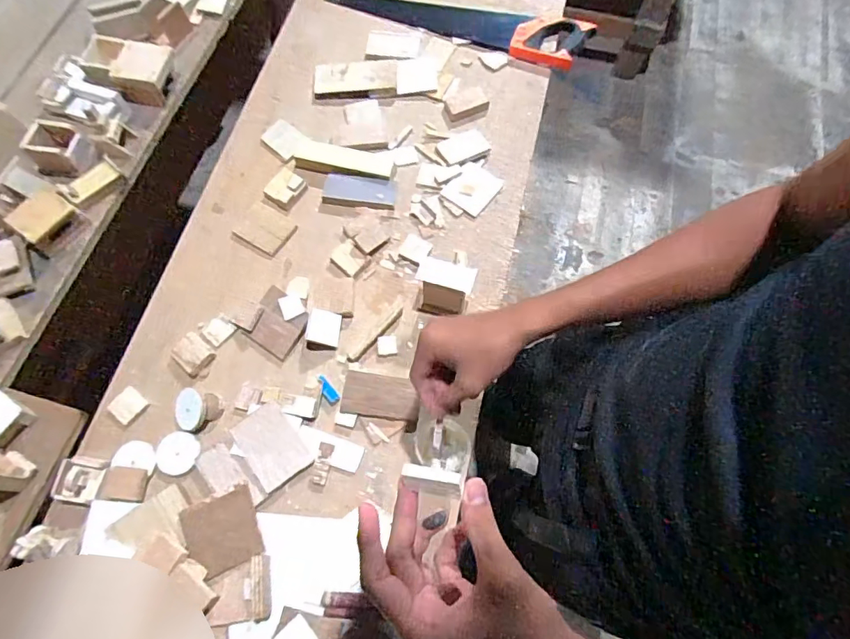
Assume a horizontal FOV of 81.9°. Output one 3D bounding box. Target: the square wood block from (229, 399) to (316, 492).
[{"bbox_3d":[-0.209,0.171,0.669,0.069,0.006,0.102,-36,74,-12],"label":"square wood block"}]

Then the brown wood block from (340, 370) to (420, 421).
[{"bbox_3d":[-0.061,0.107,0.696,0.106,0.018,0.061,8,70,2],"label":"brown wood block"}]

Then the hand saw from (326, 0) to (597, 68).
[{"bbox_3d":[0.065,-0.589,0.953,0.512,0.021,0.117,14,71,4],"label":"hand saw"}]

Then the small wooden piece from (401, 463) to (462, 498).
[{"bbox_3d":[0.005,0.106,0.322,0.040,0.011,0.016,9,68,19],"label":"small wooden piece"}]

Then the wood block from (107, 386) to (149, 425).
[{"bbox_3d":[-0.423,0.121,0.697,0.043,0.010,0.040,40,75,12],"label":"wood block"}]

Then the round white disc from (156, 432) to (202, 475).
[{"bbox_3d":[-0.339,0.183,0.673,0.058,0.005,0.055,8,70,2],"label":"round white disc"}]

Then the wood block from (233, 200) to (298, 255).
[{"bbox_3d":[-0.261,-0.149,0.796,0.086,0.009,0.066,30,73,10],"label":"wood block"}]

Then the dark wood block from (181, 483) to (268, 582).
[{"bbox_3d":[-0.254,0.265,0.617,0.083,0.008,0.086,-17,70,-27],"label":"dark wood block"}]

